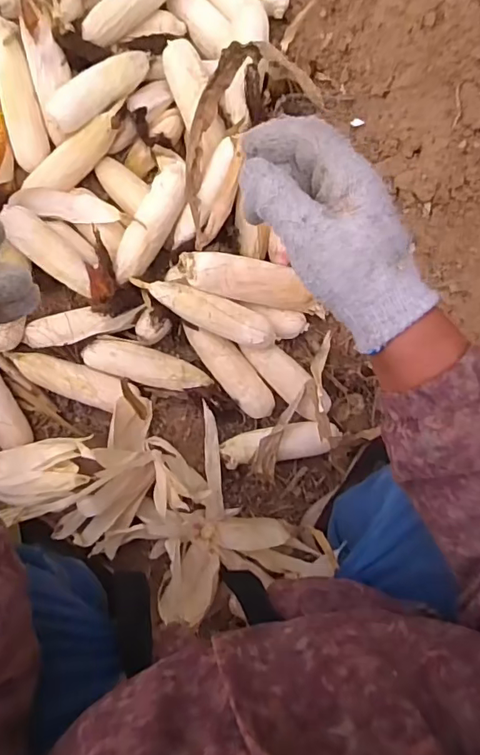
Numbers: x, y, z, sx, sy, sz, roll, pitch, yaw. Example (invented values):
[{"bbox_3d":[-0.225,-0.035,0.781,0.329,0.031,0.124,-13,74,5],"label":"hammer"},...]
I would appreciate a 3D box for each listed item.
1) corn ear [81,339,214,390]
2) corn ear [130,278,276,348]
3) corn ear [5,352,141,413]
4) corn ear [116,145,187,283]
[{"bbox_3d":[-0.148,-0.017,0.805,0.197,0.039,0.057,16,85,-2],"label":"corn ear"},{"bbox_3d":[-0.054,-0.101,0.788,0.224,0.062,0.056,20,85,-2],"label":"corn ear"},{"bbox_3d":[-0.265,0.005,0.793,0.196,0.043,0.055,18,85,-2],"label":"corn ear"},{"bbox_3d":[-0.135,-0.239,0.773,0.069,0.044,0.200,22,87,0],"label":"corn ear"}]

